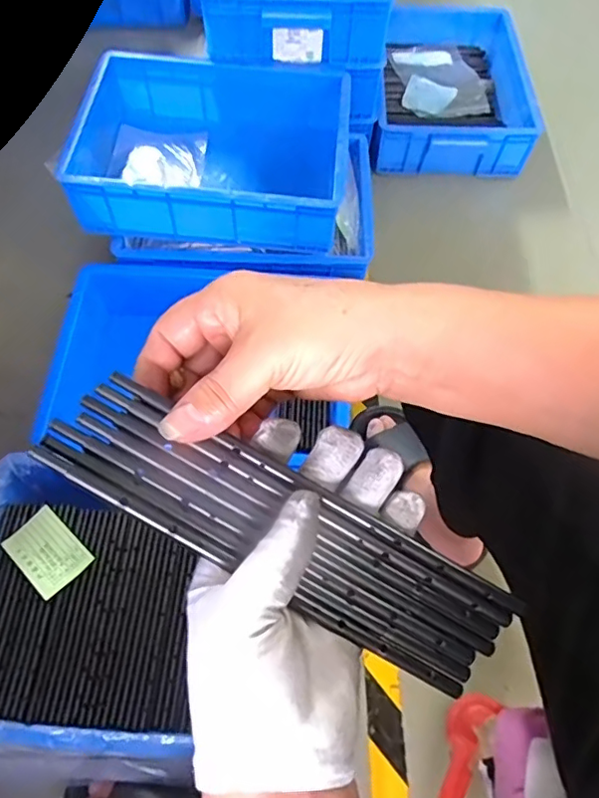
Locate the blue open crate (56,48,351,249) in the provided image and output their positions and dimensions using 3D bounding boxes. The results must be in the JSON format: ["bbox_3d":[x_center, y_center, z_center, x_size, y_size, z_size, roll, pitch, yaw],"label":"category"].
[{"bbox_3d":[-0.134,-0.390,0.905,0.407,0.125,0.315,6,63,2],"label":"blue open crate"}]

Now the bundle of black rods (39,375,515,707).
[{"bbox_3d":[-0.004,0.063,0.259,0.223,0.016,0.052,30,65,-6],"label":"bundle of black rods"}]

